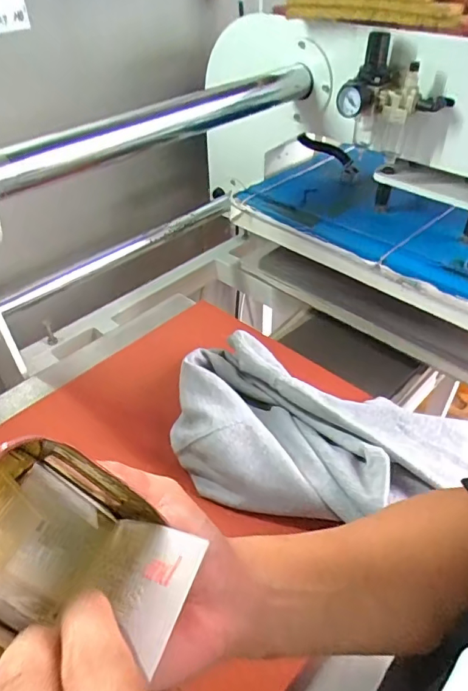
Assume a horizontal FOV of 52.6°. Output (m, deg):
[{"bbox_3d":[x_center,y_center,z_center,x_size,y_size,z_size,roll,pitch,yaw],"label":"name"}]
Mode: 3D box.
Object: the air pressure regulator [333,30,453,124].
[{"bbox_3d":[0.213,-0.351,0.621,0.130,0.095,0.067,23,47,26],"label":"air pressure regulator"}]

